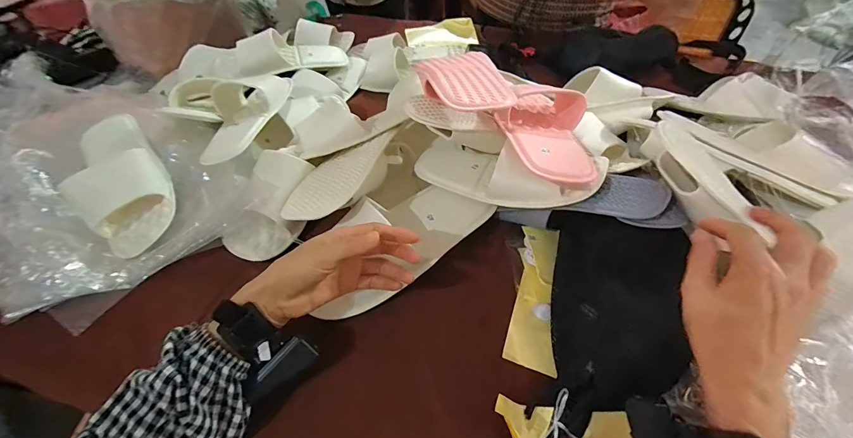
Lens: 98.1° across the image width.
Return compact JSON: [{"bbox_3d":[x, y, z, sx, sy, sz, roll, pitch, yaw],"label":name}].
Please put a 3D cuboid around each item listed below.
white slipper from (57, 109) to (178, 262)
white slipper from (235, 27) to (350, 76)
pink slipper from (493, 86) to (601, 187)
[{"bbox_3d":[-0.410,-0.059,0.491,0.108,0.063,0.239,-26,65,-21],"label":"white slipper"},{"bbox_3d":[-0.259,-0.323,0.728,0.211,0.075,0.065,-12,47,-31],"label":"white slipper"},{"bbox_3d":[0.144,-0.119,0.452,0.109,0.059,0.233,6,48,6],"label":"pink slipper"}]

